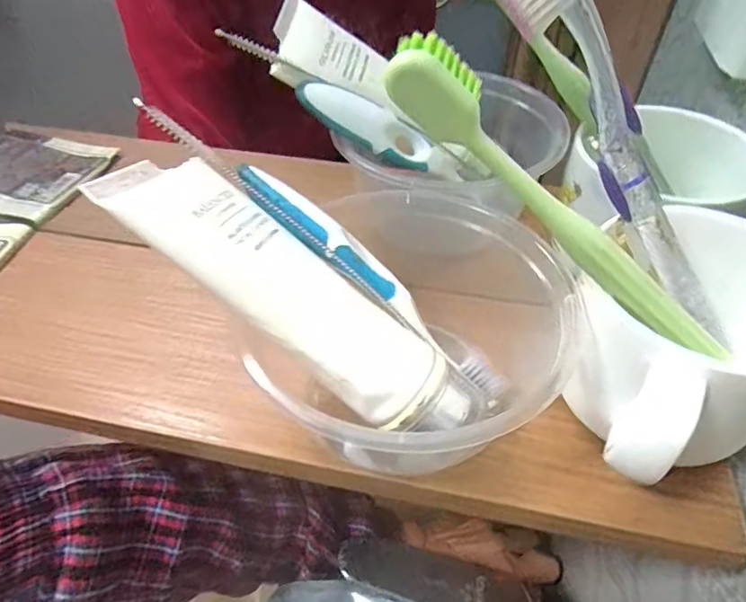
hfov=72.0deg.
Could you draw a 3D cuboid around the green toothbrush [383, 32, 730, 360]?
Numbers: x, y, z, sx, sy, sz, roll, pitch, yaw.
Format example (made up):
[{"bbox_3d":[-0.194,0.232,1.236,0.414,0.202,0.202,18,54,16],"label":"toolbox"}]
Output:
[{"bbox_3d":[0.058,-0.021,0.148,0.139,0.014,0.016,35,40,-22],"label":"green toothbrush"}]

